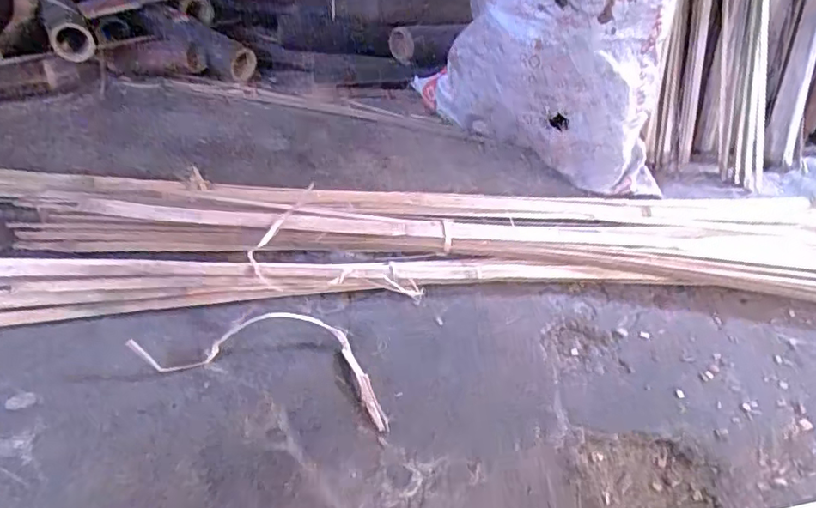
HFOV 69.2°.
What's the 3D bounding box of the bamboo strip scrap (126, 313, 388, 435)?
[{"bbox_3d":[-0.169,0.120,0.742,0.323,0.031,0.132,13,41,5],"label":"bamboo strip scrap"}]

